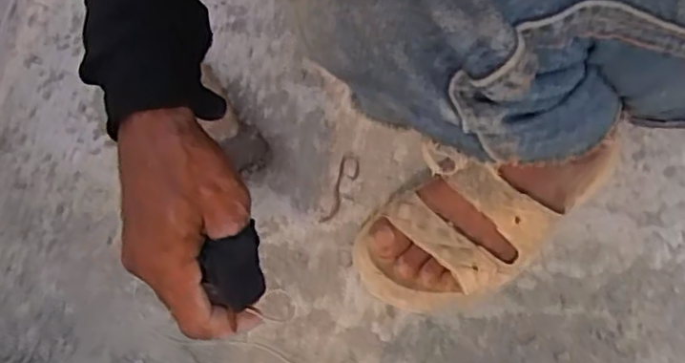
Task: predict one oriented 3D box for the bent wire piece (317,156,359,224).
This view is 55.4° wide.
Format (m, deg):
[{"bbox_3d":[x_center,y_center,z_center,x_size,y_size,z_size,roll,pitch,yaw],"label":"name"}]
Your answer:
[{"bbox_3d":[-0.001,0.007,0.589,0.019,0.004,0.073,14,65,11],"label":"bent wire piece"}]

